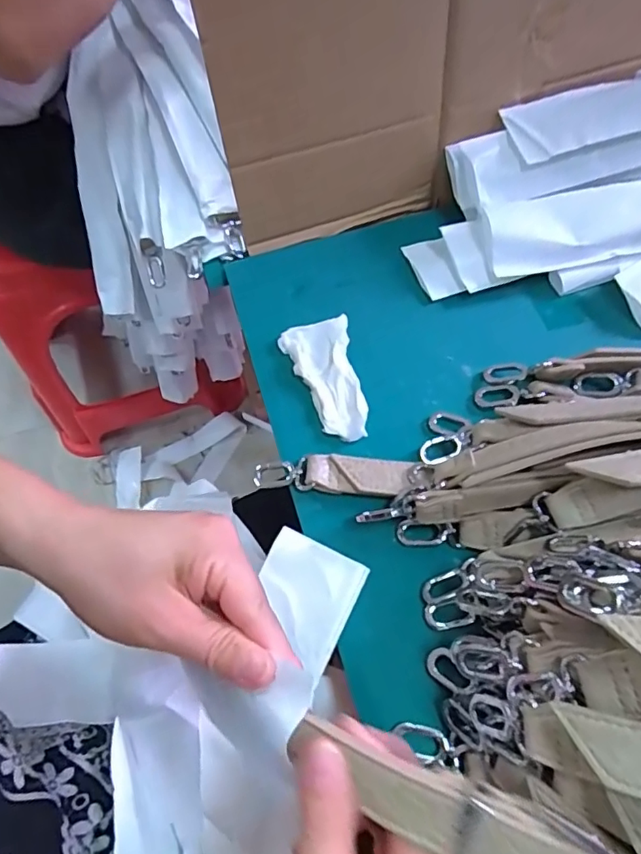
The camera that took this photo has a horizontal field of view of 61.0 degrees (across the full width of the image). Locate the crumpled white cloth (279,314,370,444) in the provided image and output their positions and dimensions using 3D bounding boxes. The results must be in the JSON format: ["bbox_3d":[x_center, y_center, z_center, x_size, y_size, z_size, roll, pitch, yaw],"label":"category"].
[{"bbox_3d":[0.003,-0.033,0.378,0.048,0.012,0.094,-10,63,-4],"label":"crumpled white cloth"}]

